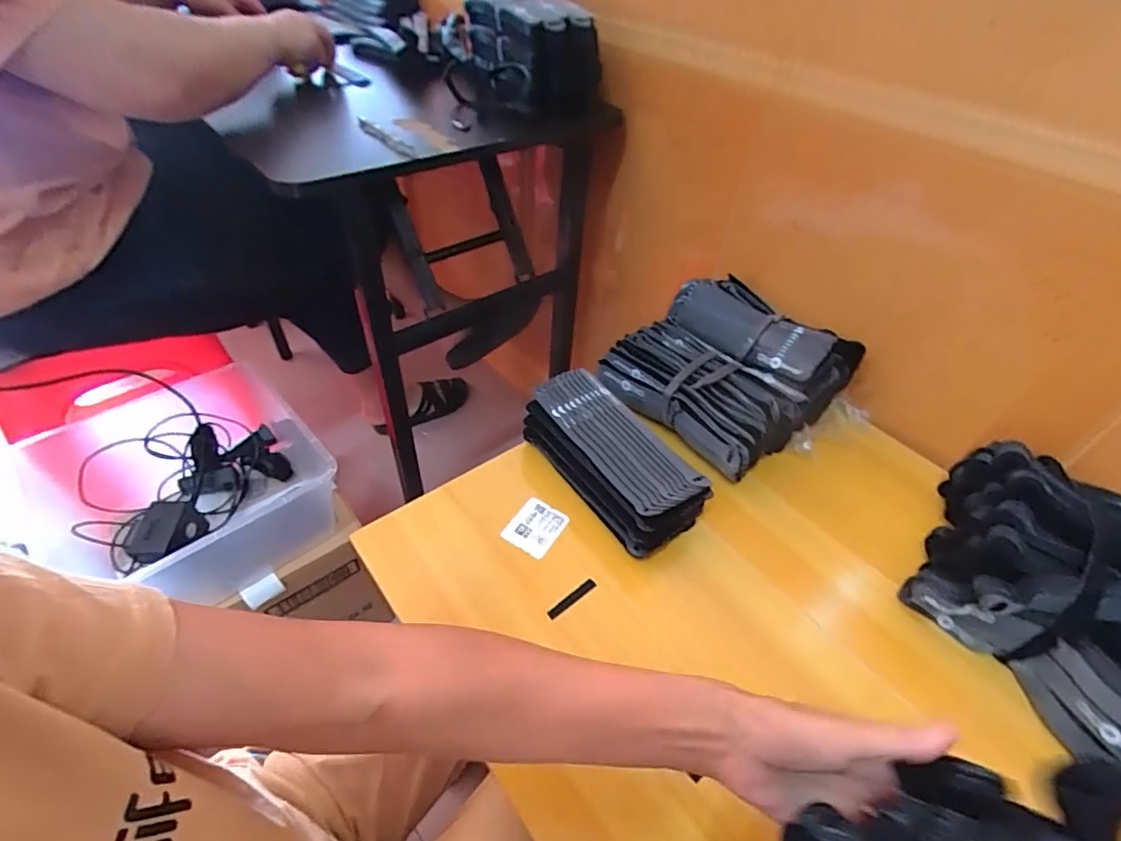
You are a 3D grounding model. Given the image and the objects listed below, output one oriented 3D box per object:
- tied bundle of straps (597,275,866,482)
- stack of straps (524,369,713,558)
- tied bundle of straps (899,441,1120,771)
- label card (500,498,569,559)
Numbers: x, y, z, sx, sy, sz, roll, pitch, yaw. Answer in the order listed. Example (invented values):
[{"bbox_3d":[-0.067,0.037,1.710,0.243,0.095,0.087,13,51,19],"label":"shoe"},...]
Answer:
[{"bbox_3d":[0.205,-0.063,0.645,0.253,0.092,0.219,-34,56,-31],"label":"tied bundle of straps"},{"bbox_3d":[0.052,0.042,0.555,0.093,0.079,0.205,-27,53,-26],"label":"stack of straps"},{"bbox_3d":[0.456,0.139,0.462,0.254,0.106,0.230,-31,55,-30],"label":"tied bundle of straps"},{"bbox_3d":[-0.024,0.108,0.533,0.049,0.006,0.058,34,54,18],"label":"label card"}]

